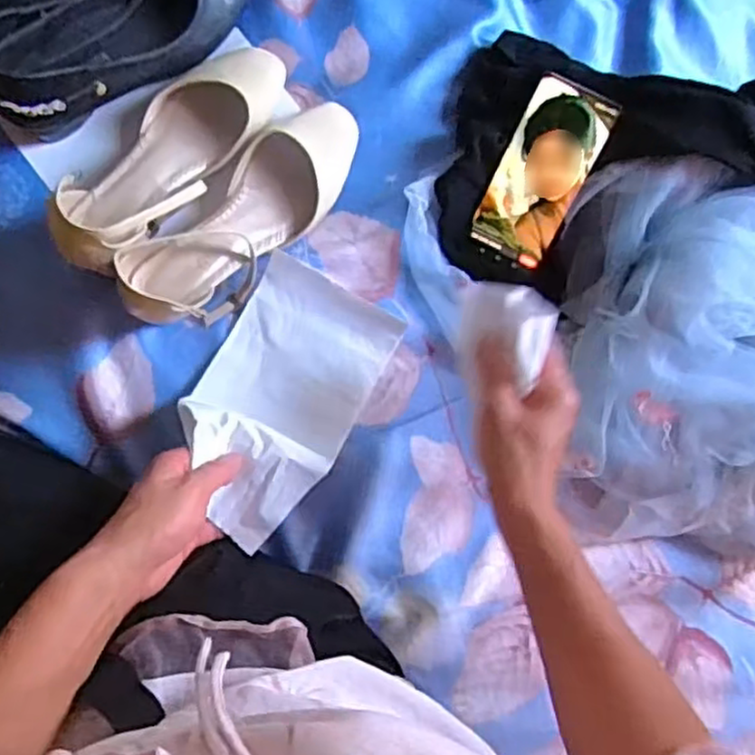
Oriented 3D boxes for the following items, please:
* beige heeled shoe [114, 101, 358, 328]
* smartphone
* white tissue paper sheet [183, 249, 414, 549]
[{"bbox_3d":[-0.102,-0.138,0.582,0.080,0.084,0.246,42,82,-2],"label":"beige heeled shoe"},{"bbox_3d":[0.140,-0.173,0.620,0.071,0.006,0.155,26,112,4],"label":"smartphone"},{"bbox_3d":[-0.080,0.017,0.581,0.128,0.074,0.218,29,83,-4],"label":"white tissue paper sheet"}]

